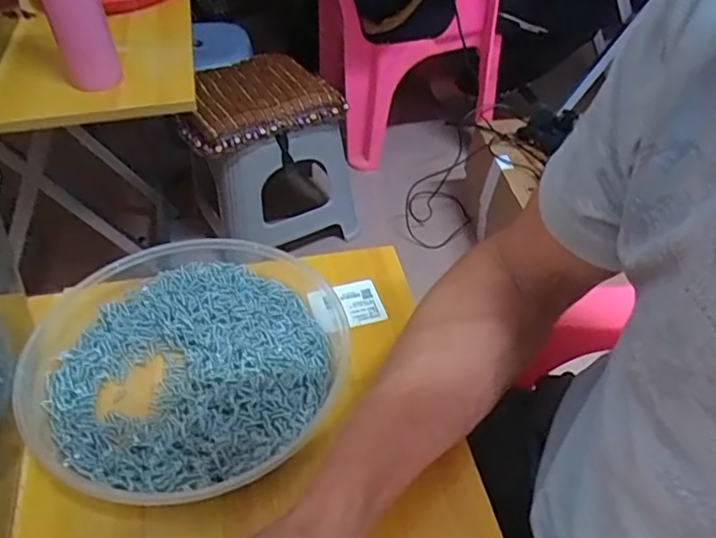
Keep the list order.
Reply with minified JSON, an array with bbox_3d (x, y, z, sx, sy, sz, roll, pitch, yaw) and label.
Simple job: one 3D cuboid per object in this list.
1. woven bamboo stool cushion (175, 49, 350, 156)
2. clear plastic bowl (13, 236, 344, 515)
[{"bbox_3d":[-0.210,-0.335,1.142,0.300,0.051,0.250,-28,50,-26],"label":"woven bamboo stool cushion"},{"bbox_3d":[-0.123,0.070,0.438,0.218,0.049,0.223,0,44,0],"label":"clear plastic bowl"}]

